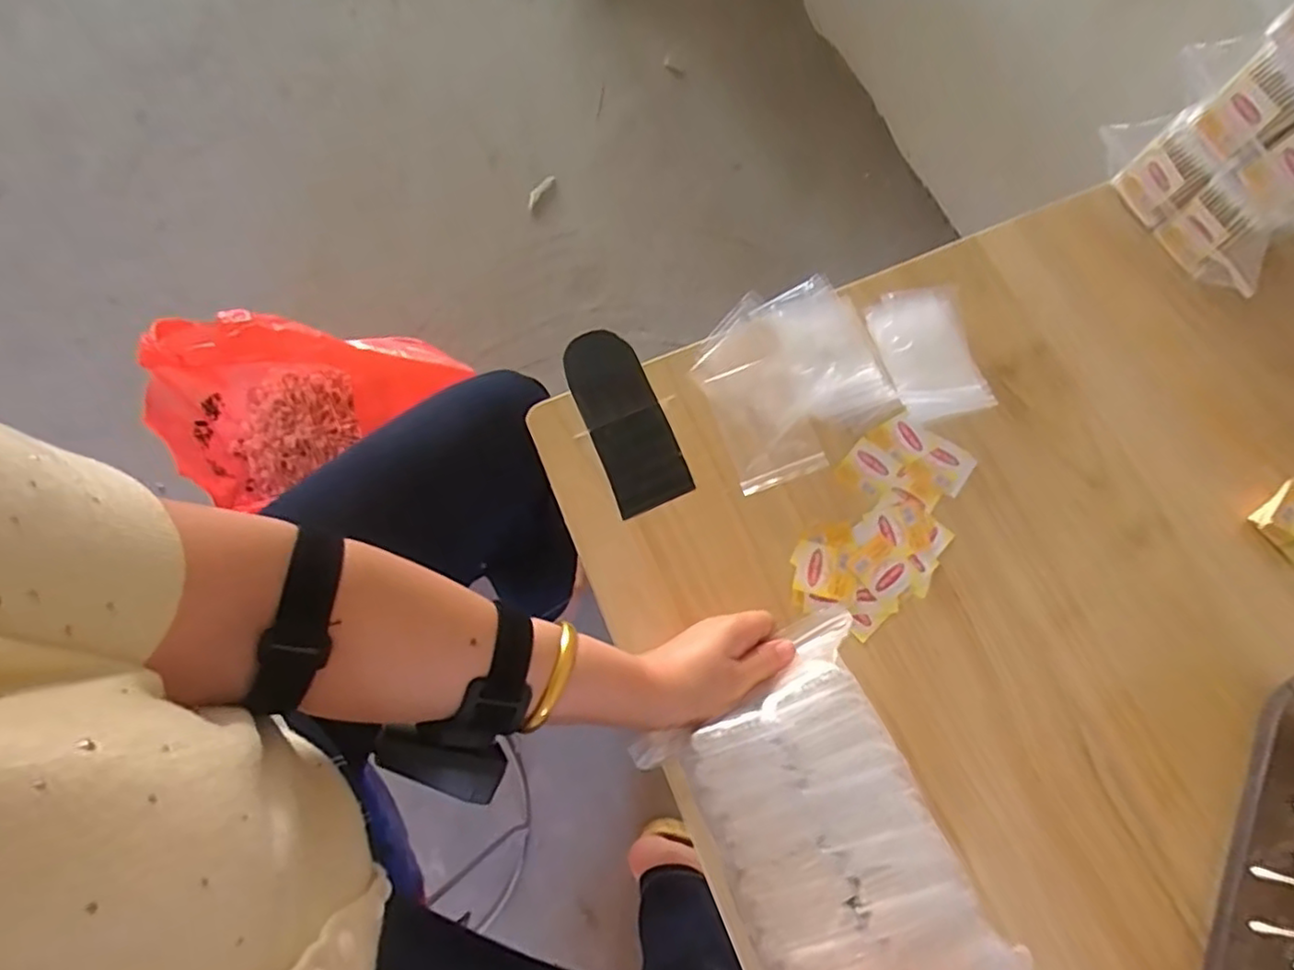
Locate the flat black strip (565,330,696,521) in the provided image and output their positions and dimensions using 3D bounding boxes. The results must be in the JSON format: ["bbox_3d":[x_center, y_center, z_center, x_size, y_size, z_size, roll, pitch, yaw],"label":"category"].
[{"bbox_3d":[-0.020,-0.057,0.553,0.062,0.010,0.163,-21,72,-5],"label":"flat black strip"}]

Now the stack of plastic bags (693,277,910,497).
[{"bbox_3d":[0.123,-0.087,0.546,0.146,0.026,0.149,-21,72,-5],"label":"stack of plastic bags"}]

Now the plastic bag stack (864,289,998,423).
[{"bbox_3d":[0.229,-0.105,0.543,0.070,0.024,0.108,-11,71,-1],"label":"plastic bag stack"}]

